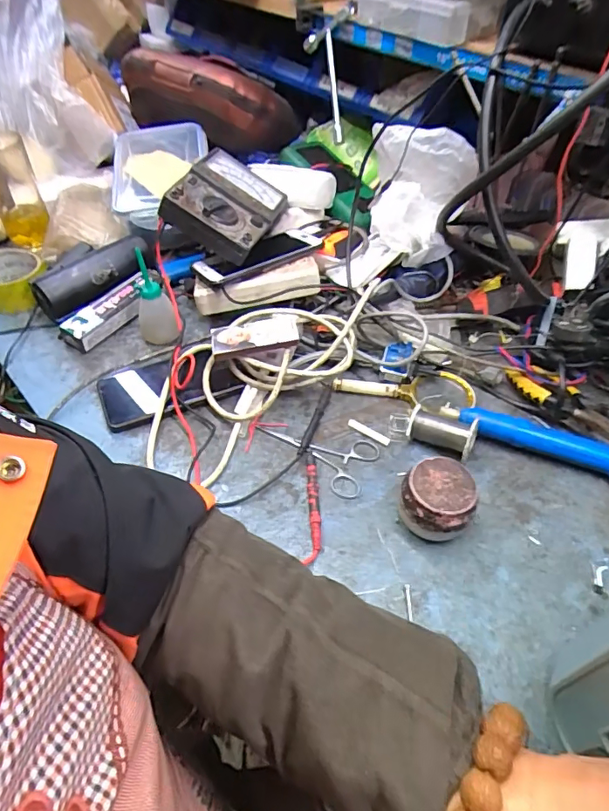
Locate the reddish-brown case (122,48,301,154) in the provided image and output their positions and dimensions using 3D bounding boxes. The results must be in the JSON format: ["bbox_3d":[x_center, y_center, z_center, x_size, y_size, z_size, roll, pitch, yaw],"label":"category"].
[{"bbox_3d":[-0.156,-0.481,0.781,0.249,0.110,0.127,31,54,24],"label":"reddish-brown case"}]

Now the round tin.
[{"bbox_3d":[0.112,0.084,0.429,0.059,0.055,0.056,14,49,11],"label":"round tin"}]

